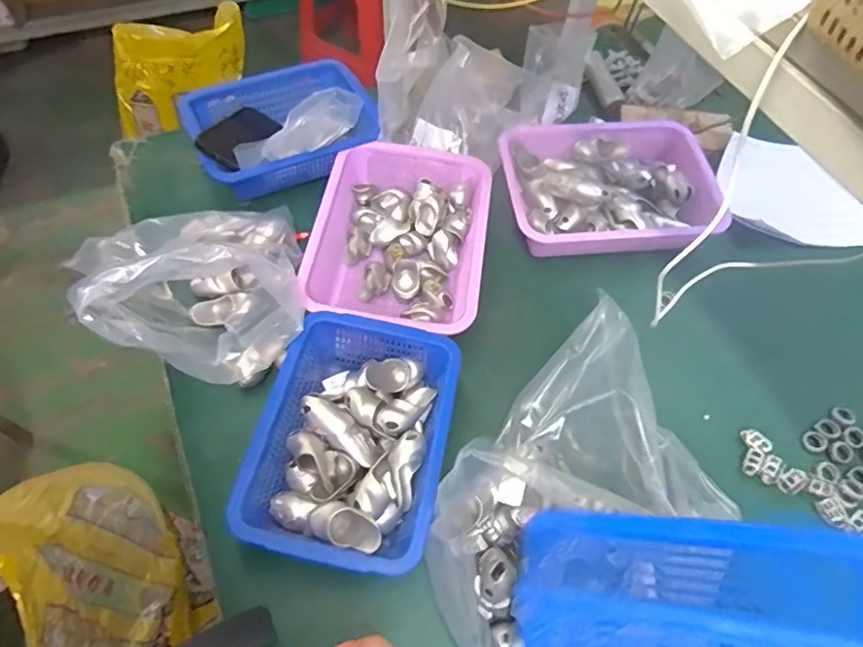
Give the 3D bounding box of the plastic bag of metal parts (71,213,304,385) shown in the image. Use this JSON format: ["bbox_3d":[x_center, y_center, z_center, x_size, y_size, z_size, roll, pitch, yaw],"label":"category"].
[{"bbox_3d":[-0.266,-0.066,0.660,0.207,0.207,0.241,-15,61,-11],"label":"plastic bag of metal parts"}]

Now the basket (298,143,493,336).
[{"bbox_3d":[-0.040,-0.115,0.771,0.219,0.084,0.302,8,59,2],"label":"basket"}]

